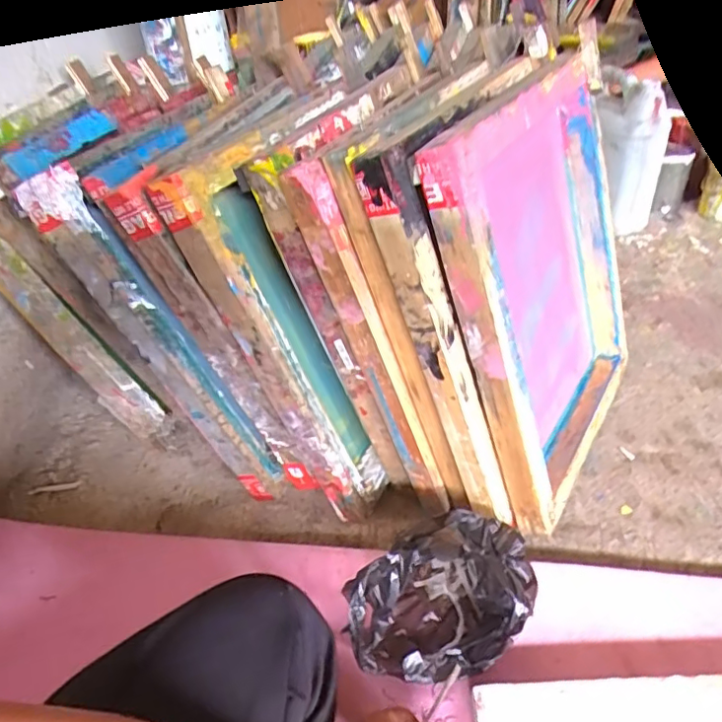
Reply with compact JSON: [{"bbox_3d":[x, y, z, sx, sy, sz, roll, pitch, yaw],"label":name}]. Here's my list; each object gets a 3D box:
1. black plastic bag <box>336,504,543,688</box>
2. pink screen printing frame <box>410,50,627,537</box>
[{"bbox_3d":[0.090,0.243,0.571,0.196,0.135,0.122,-32,45,-28],"label":"black plastic bag"},{"bbox_3d":[0.231,-0.084,0.687,0.057,0.476,0.365,4,39,39],"label":"pink screen printing frame"}]

